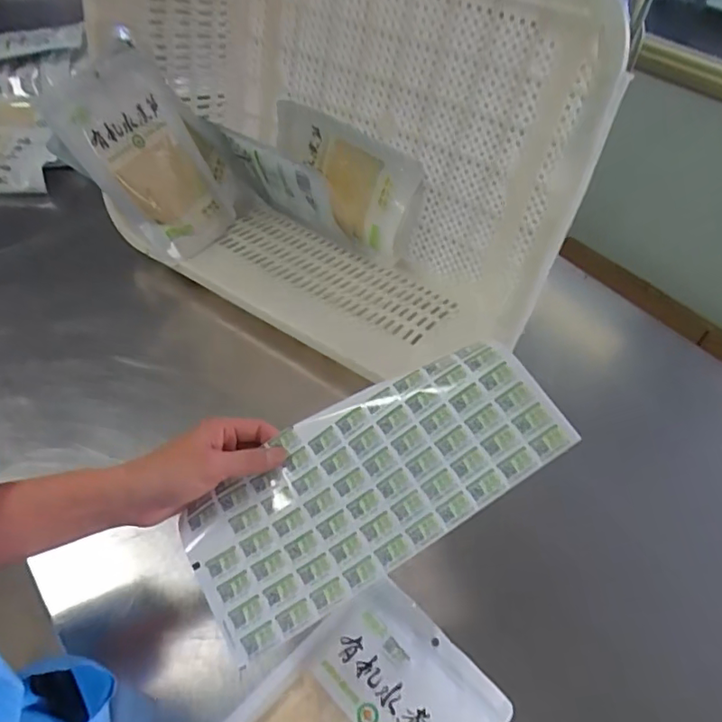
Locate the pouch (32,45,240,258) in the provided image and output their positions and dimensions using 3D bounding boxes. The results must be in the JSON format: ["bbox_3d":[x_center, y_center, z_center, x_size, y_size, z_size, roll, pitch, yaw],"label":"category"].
[{"bbox_3d":[-0.278,-0.278,0.770,0.050,0.254,0.176,2,44,43],"label":"pouch"}]

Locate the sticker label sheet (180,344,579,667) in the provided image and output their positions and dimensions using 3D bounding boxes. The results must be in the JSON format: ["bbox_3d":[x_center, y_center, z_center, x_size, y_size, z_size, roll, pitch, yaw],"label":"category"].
[{"bbox_3d":[0.004,0.091,0.431,0.287,0.022,0.130,-34,65,-1],"label":"sticker label sheet"}]

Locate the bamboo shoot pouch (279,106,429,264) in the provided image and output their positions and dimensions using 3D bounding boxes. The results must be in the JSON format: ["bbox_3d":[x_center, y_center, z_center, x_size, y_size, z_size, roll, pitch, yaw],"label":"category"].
[{"bbox_3d":[-0.031,-0.268,0.836,0.273,0.151,0.027,34,38,20],"label":"bamboo shoot pouch"}]

